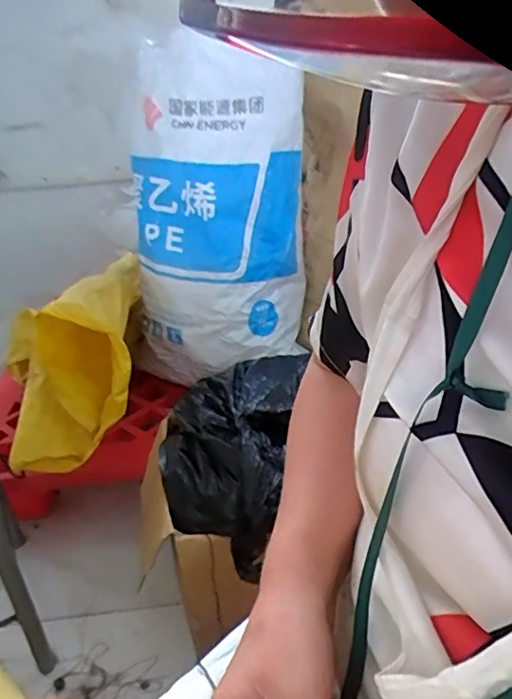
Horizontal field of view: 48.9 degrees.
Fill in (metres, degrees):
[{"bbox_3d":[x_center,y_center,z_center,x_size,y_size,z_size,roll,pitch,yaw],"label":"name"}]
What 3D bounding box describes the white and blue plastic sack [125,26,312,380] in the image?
[{"bbox_3d":[-0.091,-0.264,1.176,0.382,0.631,0.288,-10,28,-8],"label":"white and blue plastic sack"}]

